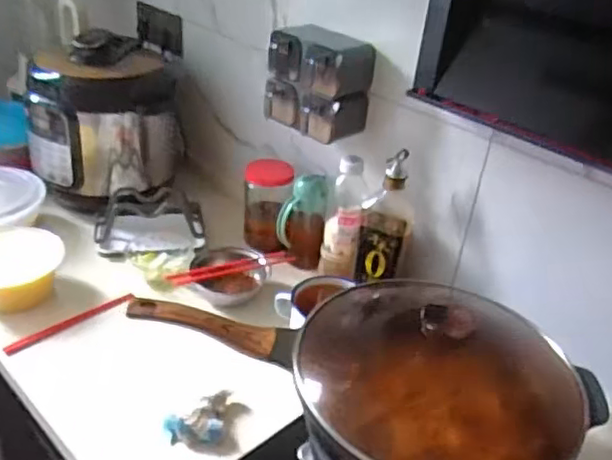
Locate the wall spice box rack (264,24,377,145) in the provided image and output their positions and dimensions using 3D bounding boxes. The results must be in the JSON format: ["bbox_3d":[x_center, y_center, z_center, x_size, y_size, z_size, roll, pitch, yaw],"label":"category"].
[{"bbox_3d":[0.016,-0.260,1.071,0.172,0.168,0.097,28,38,32],"label":"wall spice box rack"}]

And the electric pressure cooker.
[{"bbox_3d":[-0.424,-0.243,1.308,0.293,0.304,0.265,0,32,-10],"label":"electric pressure cooker"}]

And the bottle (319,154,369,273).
[{"bbox_3d":[0.066,-0.014,1.104,0.070,0.224,0.078,8,31,3],"label":"bottle"}]

